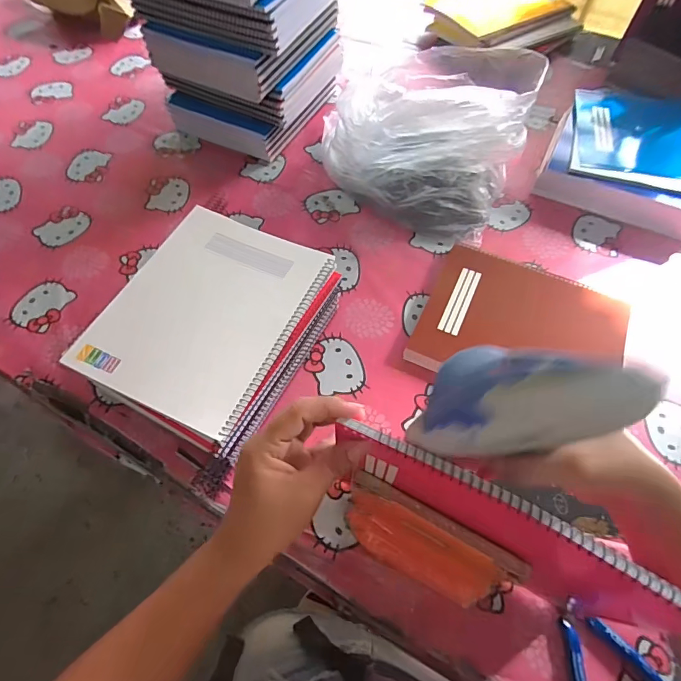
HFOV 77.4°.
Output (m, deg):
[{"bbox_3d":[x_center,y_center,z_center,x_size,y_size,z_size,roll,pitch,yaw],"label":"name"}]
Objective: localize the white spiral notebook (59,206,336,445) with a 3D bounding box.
[{"bbox_3d":[-0.149,-0.038,0.480,0.199,0.012,0.245,23,64,13],"label":"white spiral notebook"}]

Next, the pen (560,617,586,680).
[{"bbox_3d":[0.214,0.303,0.377,0.013,0.013,0.093,1,61,1],"label":"pen"}]

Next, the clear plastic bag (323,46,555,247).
[{"bbox_3d":[0.102,-0.308,0.640,0.317,0.172,0.202,18,63,10],"label":"clear plastic bag"}]

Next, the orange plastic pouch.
[{"bbox_3d":[0.077,0.210,0.431,0.153,0.015,0.054,28,65,15],"label":"orange plastic pouch"}]

